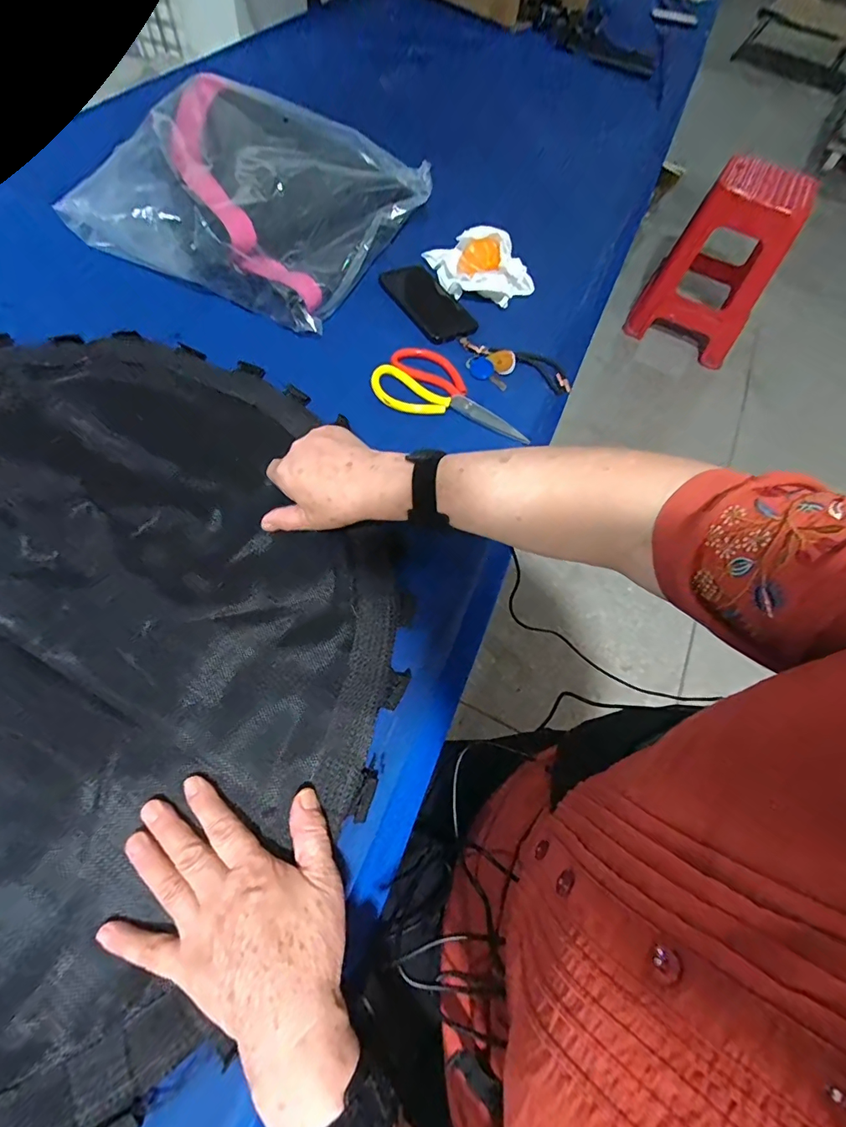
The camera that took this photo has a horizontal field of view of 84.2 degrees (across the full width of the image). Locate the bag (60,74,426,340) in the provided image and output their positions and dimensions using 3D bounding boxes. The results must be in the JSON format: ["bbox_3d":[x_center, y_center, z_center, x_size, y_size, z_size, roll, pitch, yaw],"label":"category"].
[{"bbox_3d":[-0.238,-0.553,0.686,0.382,0.104,0.380,23,63,11],"label":"bag"}]

